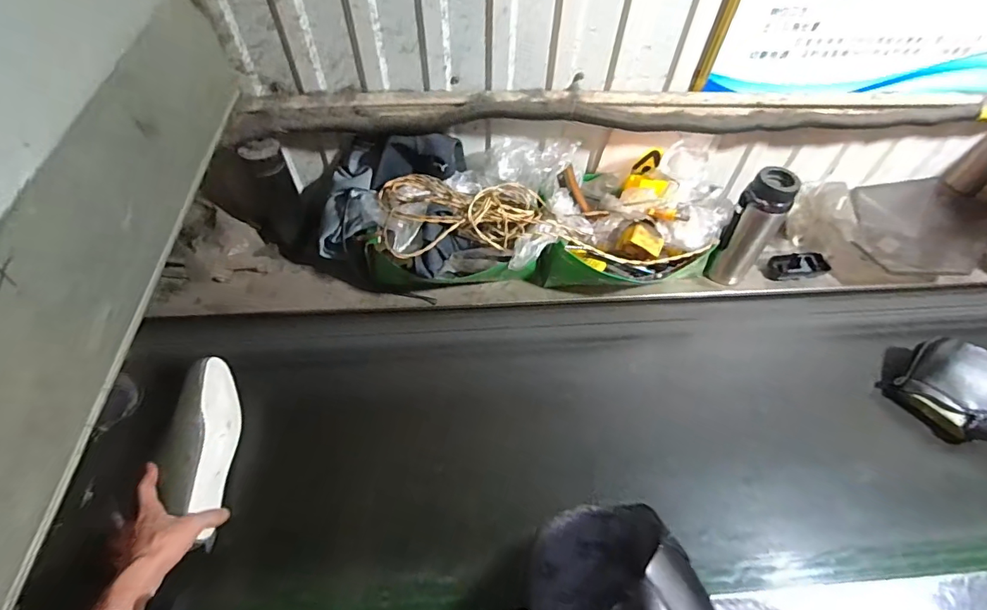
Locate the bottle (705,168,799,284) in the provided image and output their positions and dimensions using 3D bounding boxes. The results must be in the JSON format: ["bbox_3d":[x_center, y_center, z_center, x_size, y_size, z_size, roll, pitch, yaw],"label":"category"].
[{"bbox_3d":[0.507,-0.138,0.940,0.088,0.256,0.089,34,62,20],"label":"bottle"}]

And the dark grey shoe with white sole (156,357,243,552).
[{"bbox_3d":[-0.475,0.227,0.754,0.079,0.096,0.300,-7,61,-6],"label":"dark grey shoe with white sole"}]

